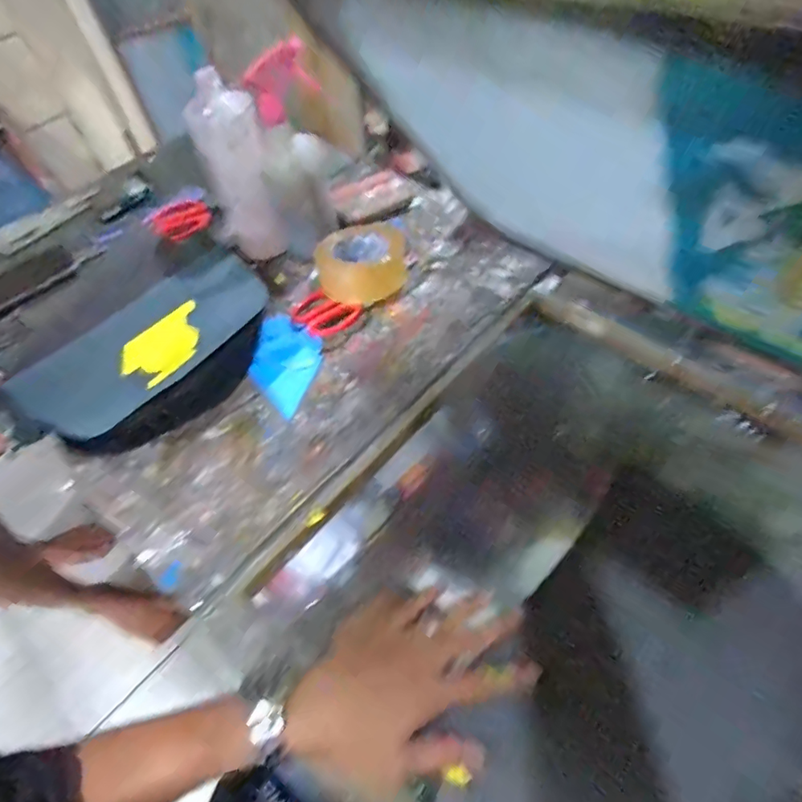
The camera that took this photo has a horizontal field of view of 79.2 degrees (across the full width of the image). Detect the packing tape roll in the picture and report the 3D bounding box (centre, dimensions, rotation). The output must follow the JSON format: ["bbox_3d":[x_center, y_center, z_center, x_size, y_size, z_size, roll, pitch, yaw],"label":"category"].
[{"bbox_3d":[-0.053,-0.180,0.656,0.120,0.051,0.115,-10,54,-2],"label":"packing tape roll"}]

